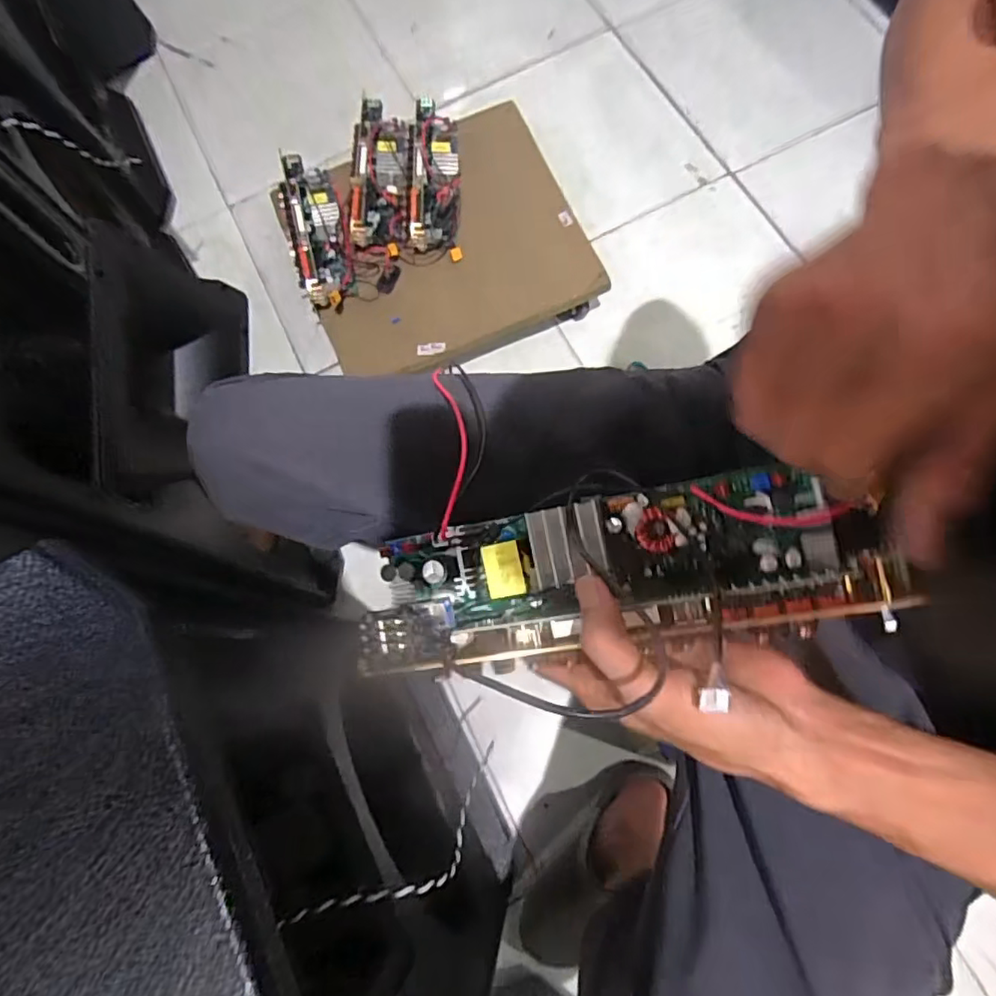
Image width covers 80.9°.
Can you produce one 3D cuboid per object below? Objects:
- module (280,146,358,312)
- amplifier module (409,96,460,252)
[{"bbox_3d":[-0.274,-0.406,0.892,0.096,0.045,0.271,-17,73,-1],"label":"module"},{"bbox_3d":[-0.096,-0.499,0.901,0.075,0.047,0.250,-1,74,4],"label":"amplifier module"}]

